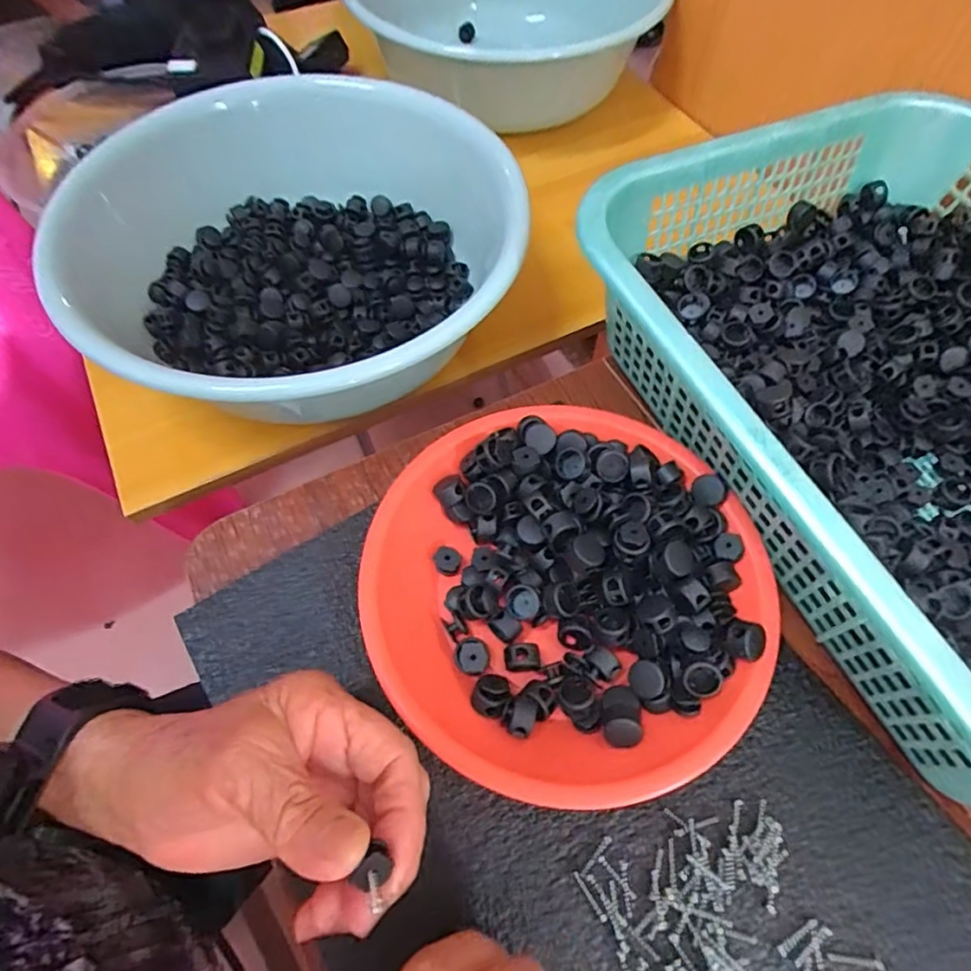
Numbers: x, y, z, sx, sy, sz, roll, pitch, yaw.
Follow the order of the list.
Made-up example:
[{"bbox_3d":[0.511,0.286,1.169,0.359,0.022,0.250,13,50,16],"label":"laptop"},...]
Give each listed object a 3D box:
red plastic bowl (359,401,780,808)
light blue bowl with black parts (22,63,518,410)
[{"bbox_3d":[0.040,0.044,0.290,0.188,0.037,0.193,0,61,0],"label":"red plastic bowl"},{"bbox_3d":[-0.110,-0.152,0.422,0.252,0.109,0.299,5,61,3],"label":"light blue bowl with black parts"}]

